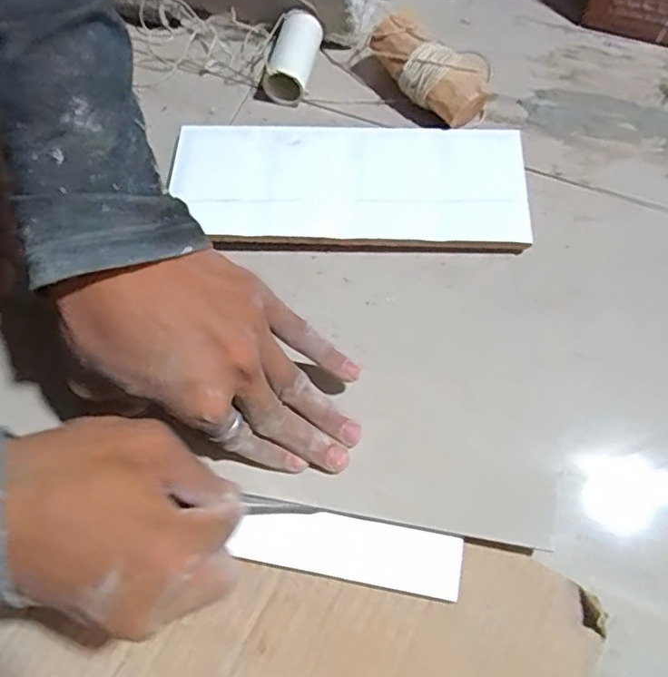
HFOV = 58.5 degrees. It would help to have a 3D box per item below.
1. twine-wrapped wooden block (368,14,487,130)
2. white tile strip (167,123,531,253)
[{"bbox_3d":[0.068,-0.197,0.440,0.091,0.038,0.034,40,76,16],"label":"twine-wrapped wooden block"},{"bbox_3d":[0.008,-0.109,0.420,0.242,0.014,0.102,1,69,4],"label":"white tile strip"}]

